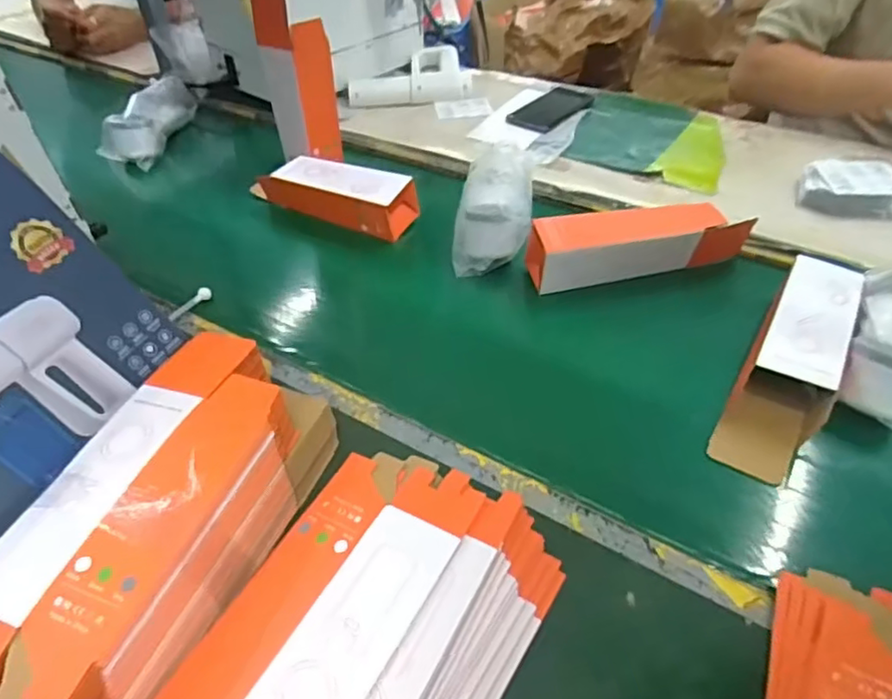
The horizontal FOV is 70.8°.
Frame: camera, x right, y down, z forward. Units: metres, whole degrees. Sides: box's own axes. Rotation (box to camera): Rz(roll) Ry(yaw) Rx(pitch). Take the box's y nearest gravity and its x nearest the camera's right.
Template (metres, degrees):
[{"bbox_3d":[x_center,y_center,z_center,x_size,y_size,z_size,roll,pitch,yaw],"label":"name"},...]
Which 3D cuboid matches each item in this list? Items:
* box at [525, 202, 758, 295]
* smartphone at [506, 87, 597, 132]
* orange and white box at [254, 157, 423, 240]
[{"bbox_3d":[0.216,-0.117,0.687,0.246,0.055,0.058,-6,44,-5],"label":"box"},{"bbox_3d":[0.170,-0.383,0.999,0.079,0.010,0.158,32,53,29],"label":"smartphone"},{"bbox_3d":[-0.145,-0.203,0.805,0.218,0.060,0.060,20,48,21],"label":"orange and white box"}]

